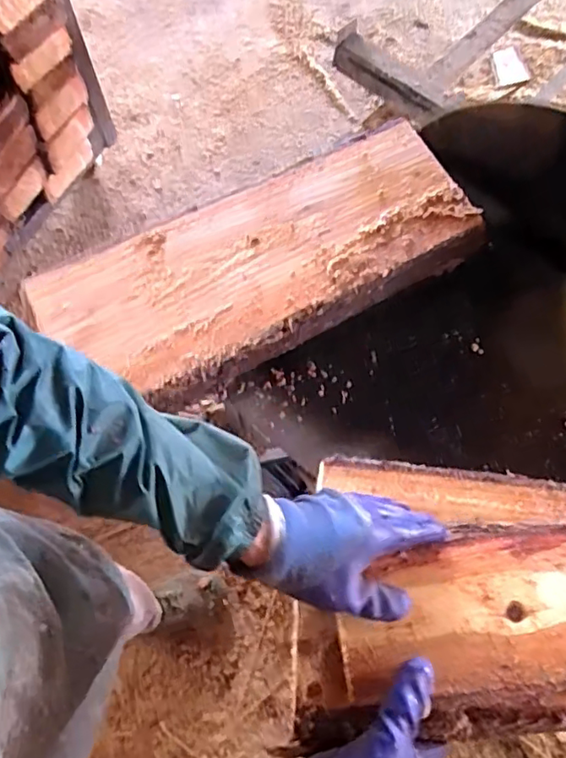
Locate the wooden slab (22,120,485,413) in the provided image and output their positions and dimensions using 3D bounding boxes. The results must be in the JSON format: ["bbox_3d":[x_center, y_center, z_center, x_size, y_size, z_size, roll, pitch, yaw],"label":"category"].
[{"bbox_3d":[-0.019,-0.127,0.654,0.466,0.058,0.186,-28,71,-11],"label":"wooden slab"}]

